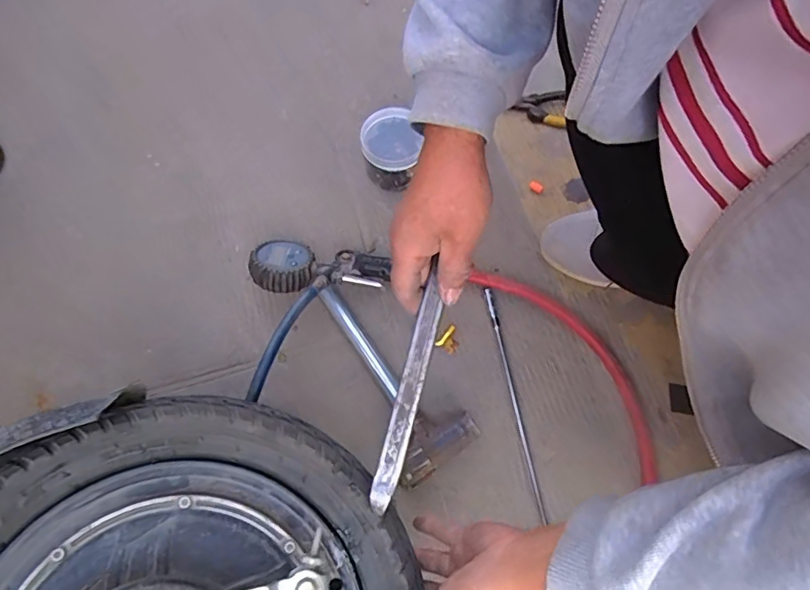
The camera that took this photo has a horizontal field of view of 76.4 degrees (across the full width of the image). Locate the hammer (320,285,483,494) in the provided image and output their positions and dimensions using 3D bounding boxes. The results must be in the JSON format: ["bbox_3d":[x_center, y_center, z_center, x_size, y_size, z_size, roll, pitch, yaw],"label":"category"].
[{"bbox_3d":[-0.016,0.081,0.582,0.093,0.034,0.242,-27,71,-10],"label":"hammer"}]

